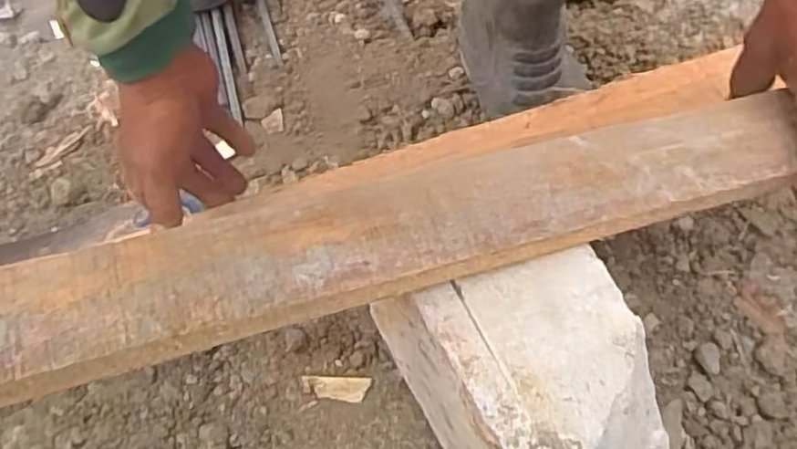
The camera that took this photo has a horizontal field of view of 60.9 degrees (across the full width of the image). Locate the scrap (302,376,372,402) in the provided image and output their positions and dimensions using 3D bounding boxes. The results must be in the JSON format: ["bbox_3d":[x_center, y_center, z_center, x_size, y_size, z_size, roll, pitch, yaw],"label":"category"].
[{"bbox_3d":[-0.051,0.132,0.548,0.056,0.004,0.018,1,73,15],"label":"scrap"}]

